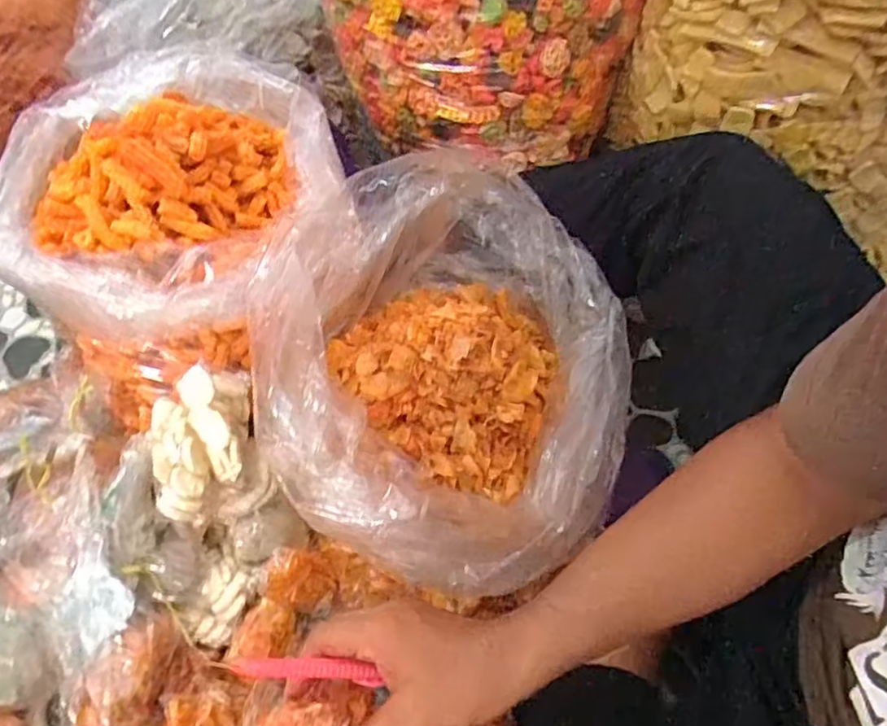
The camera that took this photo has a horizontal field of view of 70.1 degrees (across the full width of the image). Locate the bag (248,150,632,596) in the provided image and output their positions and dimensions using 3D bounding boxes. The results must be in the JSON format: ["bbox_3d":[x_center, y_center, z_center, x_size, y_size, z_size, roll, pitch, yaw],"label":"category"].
[{"bbox_3d":[0.011,-0.011,0.574,0.291,0.201,0.386,10,56,6],"label":"bag"}]

